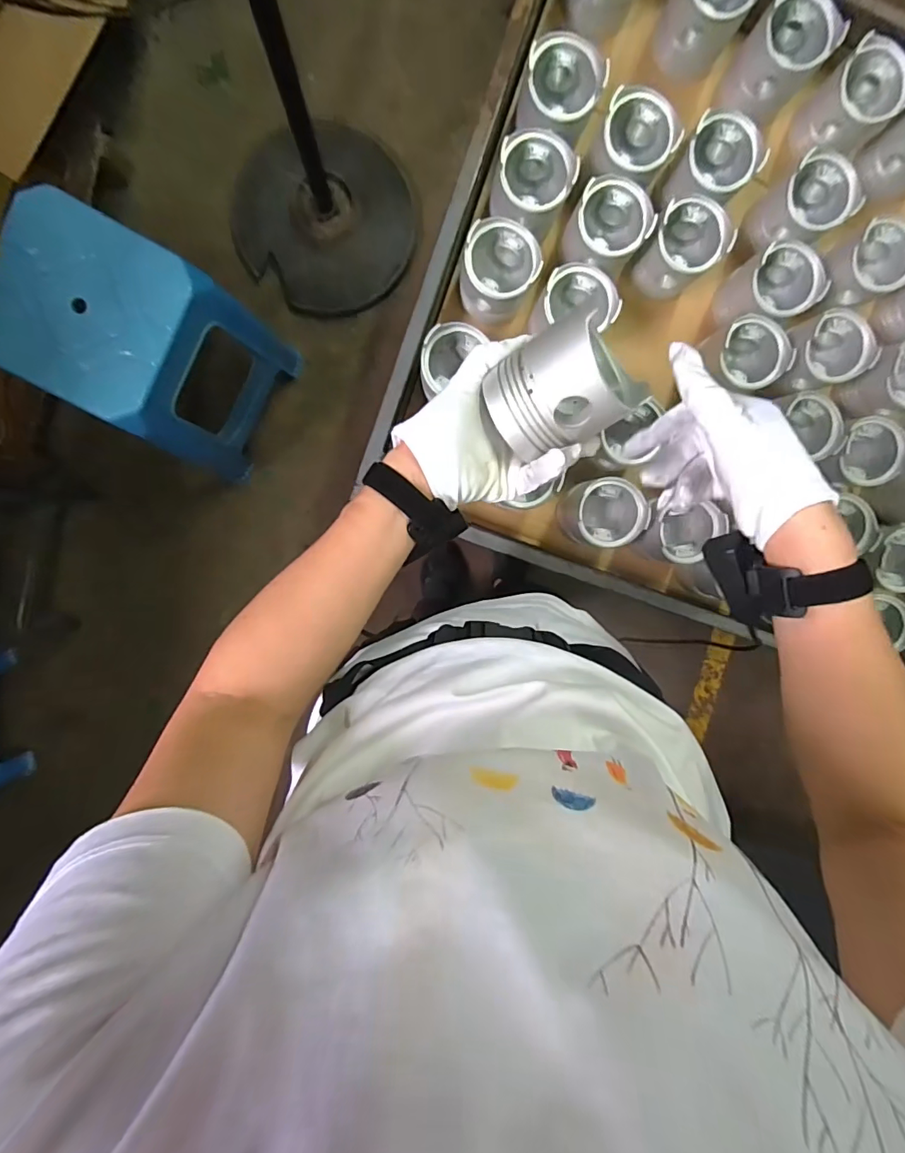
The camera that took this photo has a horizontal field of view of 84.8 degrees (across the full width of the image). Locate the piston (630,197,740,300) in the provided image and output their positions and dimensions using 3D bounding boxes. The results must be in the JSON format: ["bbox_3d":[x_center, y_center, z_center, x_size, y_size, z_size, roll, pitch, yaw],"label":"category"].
[{"bbox_3d":[0.274,-0.396,0.600,0.085,0.072,0.084,-1,97,-5],"label":"piston"}]

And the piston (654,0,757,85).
[{"bbox_3d":[0.293,-0.653,0.568,0.084,0.083,0.091,-1,97,-5],"label":"piston"}]

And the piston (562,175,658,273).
[{"bbox_3d":[0.181,-0.412,0.592,0.088,0.071,0.079,29,94,-8],"label":"piston"}]

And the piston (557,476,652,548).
[{"bbox_3d":[0.189,-0.082,0.632,0.087,0.082,0.084,-3,98,-4],"label":"piston"}]

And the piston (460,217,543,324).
[{"bbox_3d":[0.054,-0.361,0.589,0.083,0.075,0.083,-1,97,-5],"label":"piston"}]

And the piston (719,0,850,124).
[{"bbox_3d":[0.384,-0.613,0.584,0.075,0.101,0.080,-1,97,-5],"label":"piston"}]

